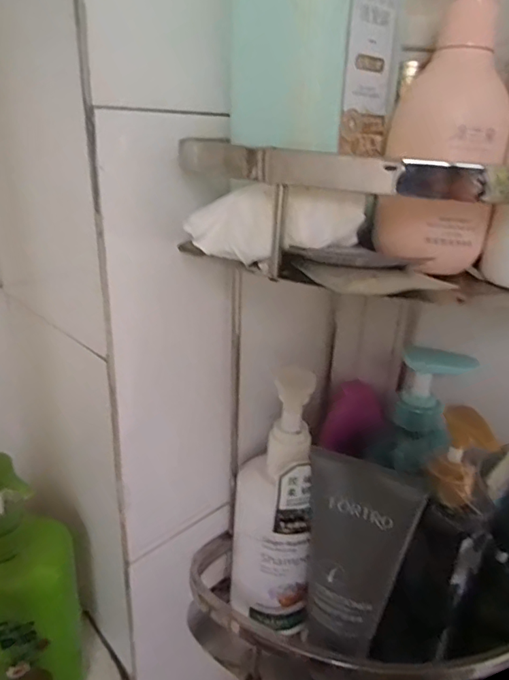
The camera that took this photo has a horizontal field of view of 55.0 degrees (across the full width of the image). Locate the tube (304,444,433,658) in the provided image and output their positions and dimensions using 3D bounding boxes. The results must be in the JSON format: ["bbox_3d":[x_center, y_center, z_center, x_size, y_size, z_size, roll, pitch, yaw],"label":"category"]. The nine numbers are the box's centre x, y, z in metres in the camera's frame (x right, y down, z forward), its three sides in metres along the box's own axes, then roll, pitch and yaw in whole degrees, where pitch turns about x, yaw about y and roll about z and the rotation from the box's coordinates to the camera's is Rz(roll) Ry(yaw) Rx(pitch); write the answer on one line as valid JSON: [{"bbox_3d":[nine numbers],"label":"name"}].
[{"bbox_3d":[0.067,0.144,0.325,0.069,0.134,0.035,9,24,16],"label":"tube"}]

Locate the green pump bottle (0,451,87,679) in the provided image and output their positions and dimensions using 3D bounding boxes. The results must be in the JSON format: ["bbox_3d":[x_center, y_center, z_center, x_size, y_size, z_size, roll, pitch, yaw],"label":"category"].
[{"bbox_3d":[-0.172,0.187,0.349,0.092,0.217,0.060,-11,26,-27],"label":"green pump bottle"}]

